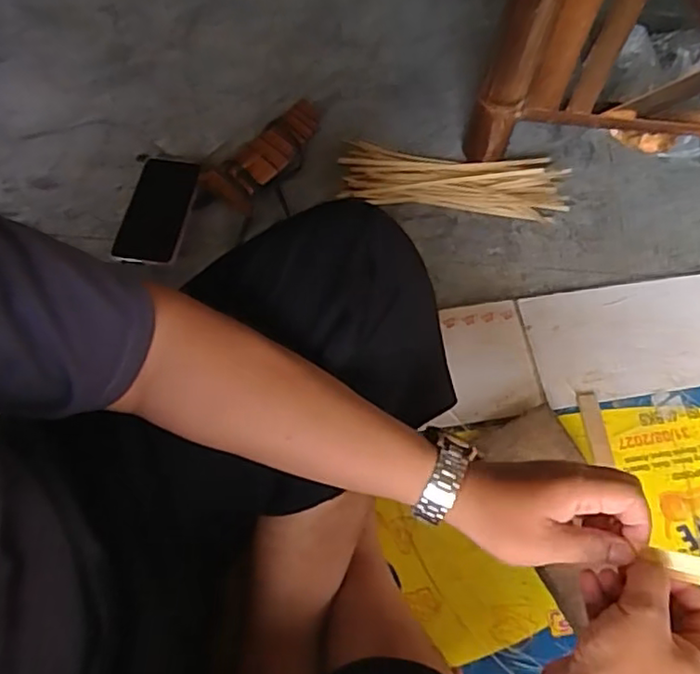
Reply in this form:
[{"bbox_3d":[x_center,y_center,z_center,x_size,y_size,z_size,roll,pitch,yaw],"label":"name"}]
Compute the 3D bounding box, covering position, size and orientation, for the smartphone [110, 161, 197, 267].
[{"bbox_3d":[-0.252,-0.166,0.816,0.091,0.012,0.151,11,78,10],"label":"smartphone"}]

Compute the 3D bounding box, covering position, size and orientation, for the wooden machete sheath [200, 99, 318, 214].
[{"bbox_3d":[-0.105,-0.250,0.839,0.081,0.039,0.207,37,69,13],"label":"wooden machete sheath"}]

